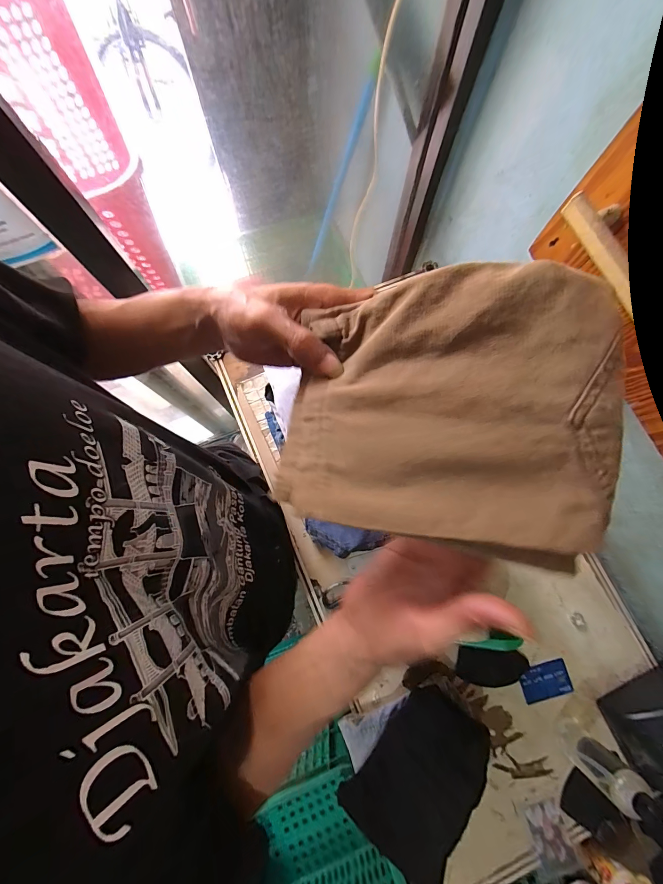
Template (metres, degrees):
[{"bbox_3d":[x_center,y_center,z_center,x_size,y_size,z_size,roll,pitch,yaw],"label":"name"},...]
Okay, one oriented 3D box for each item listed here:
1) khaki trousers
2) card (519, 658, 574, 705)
[{"bbox_3d":[0.061,-0.022,0.201,0.183,0.021,0.155,7,88,17],"label":"khaki trousers"},{"bbox_3d":[0.363,0.405,0.567,0.085,0.004,0.053,-12,79,-4],"label":"card"}]

